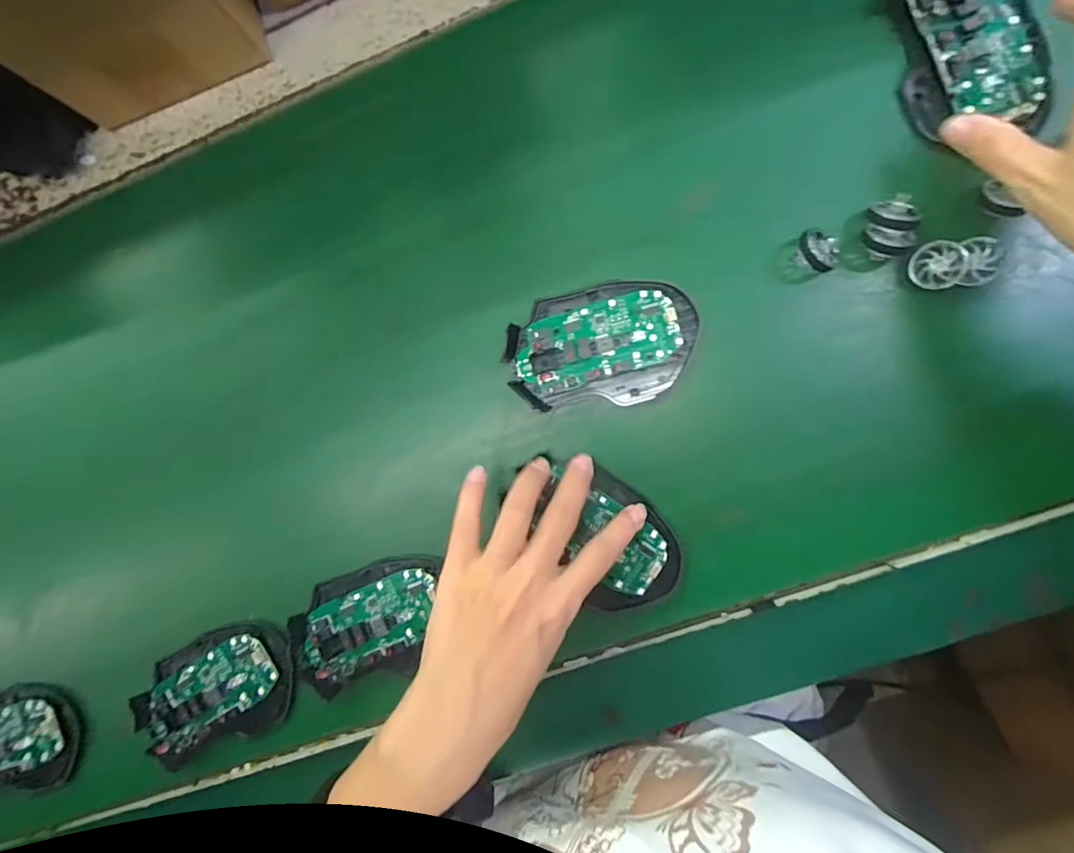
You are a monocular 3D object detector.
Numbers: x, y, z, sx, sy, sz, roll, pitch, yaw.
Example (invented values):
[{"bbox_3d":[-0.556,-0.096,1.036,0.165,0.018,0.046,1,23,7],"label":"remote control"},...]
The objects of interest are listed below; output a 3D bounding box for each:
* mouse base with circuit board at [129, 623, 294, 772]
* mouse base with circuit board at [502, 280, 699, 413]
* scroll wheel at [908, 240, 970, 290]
[{"bbox_3d":[-0.222,0.184,0.354,0.125,0.016,0.075,-25,92,6],"label":"mouse base with circuit board"},{"bbox_3d":[0.039,-0.050,0.312,0.111,0.016,0.072,-6,93,5],"label":"mouse base with circuit board"},{"bbox_3d":[0.224,-0.090,0.286,0.026,0.004,0.025,6,106,22],"label":"scroll wheel"}]

